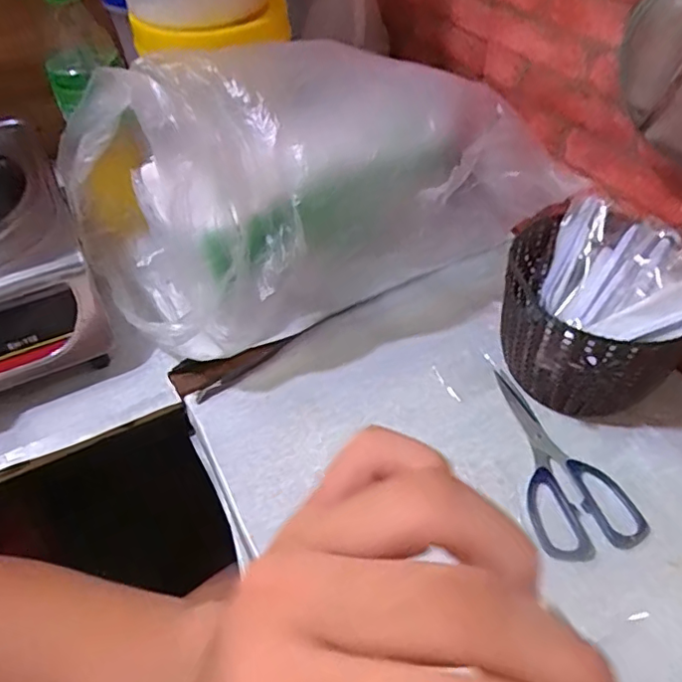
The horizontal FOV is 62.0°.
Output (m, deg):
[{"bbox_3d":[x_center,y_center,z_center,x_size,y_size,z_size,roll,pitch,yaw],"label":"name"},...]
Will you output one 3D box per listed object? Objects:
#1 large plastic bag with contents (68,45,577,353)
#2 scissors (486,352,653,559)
[{"bbox_3d":[-0.043,-0.128,0.531,0.428,0.243,0.185,-7,47,-6],"label":"large plastic bag with contents"},{"bbox_3d":[0.176,0.091,0.489,0.082,0.004,0.188,-11,47,-10],"label":"scissors"}]

